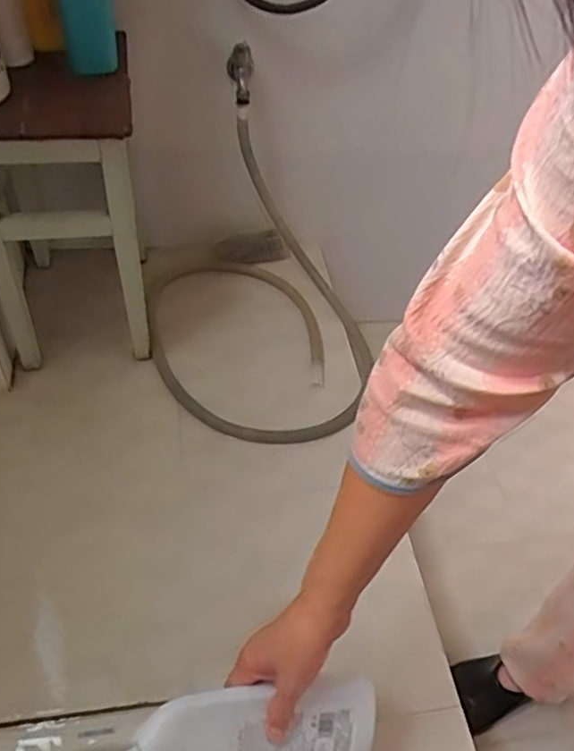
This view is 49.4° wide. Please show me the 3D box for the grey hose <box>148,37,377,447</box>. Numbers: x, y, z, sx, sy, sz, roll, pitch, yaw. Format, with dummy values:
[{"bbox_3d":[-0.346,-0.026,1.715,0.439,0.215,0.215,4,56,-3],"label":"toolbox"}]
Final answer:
[{"bbox_3d":[-0.051,-0.223,1.000,0.352,0.349,0.577,-4,48,-10],"label":"grey hose"}]

